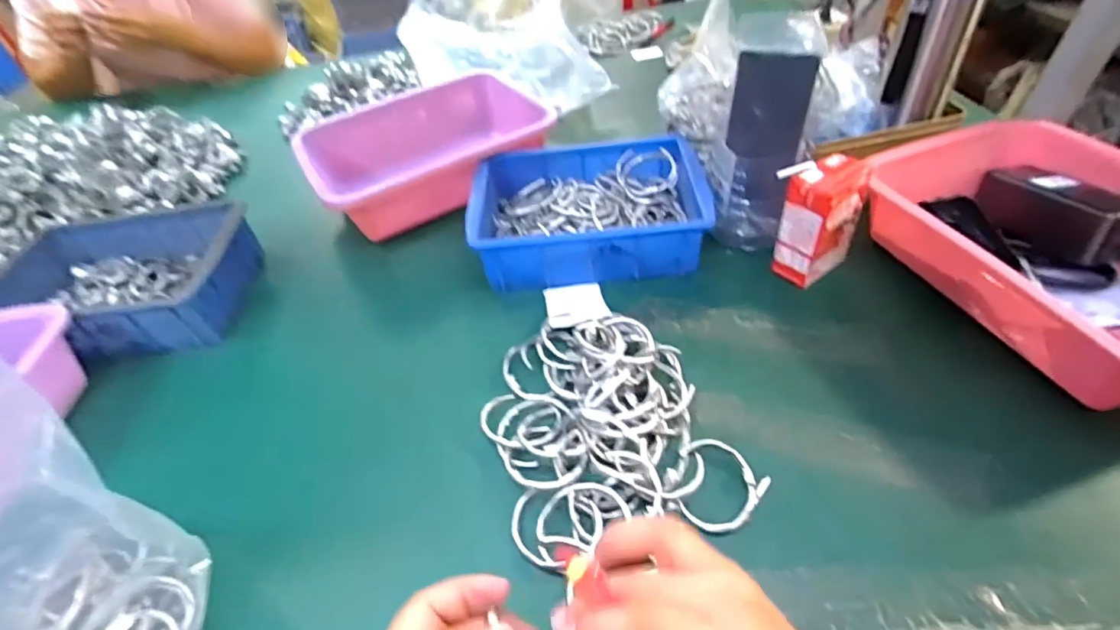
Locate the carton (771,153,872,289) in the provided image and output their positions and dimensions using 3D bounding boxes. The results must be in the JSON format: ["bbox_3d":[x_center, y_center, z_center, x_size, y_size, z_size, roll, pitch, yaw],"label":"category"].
[{"bbox_3d":[0.243,-0.089,0.493,0.077,0.109,0.049,-27,49,-18],"label":"carton"}]

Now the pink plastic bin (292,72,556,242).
[{"bbox_3d":[-0.172,-0.209,0.686,0.296,0.086,0.234,-27,49,-19],"label":"pink plastic bin"}]

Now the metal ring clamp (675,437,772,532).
[{"bbox_3d":[0.113,0.122,0.383,0.066,0.010,0.064,-3,46,4],"label":"metal ring clamp"}]

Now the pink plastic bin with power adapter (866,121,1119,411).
[{"bbox_3d":[0.432,-0.054,0.445,0.212,0.110,0.282,-16,47,-9],"label":"pink plastic bin with power adapter"}]

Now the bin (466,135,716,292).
[{"bbox_3d":[0.028,-0.118,0.573,0.238,0.070,0.167,-5,46,2],"label":"bin"}]

